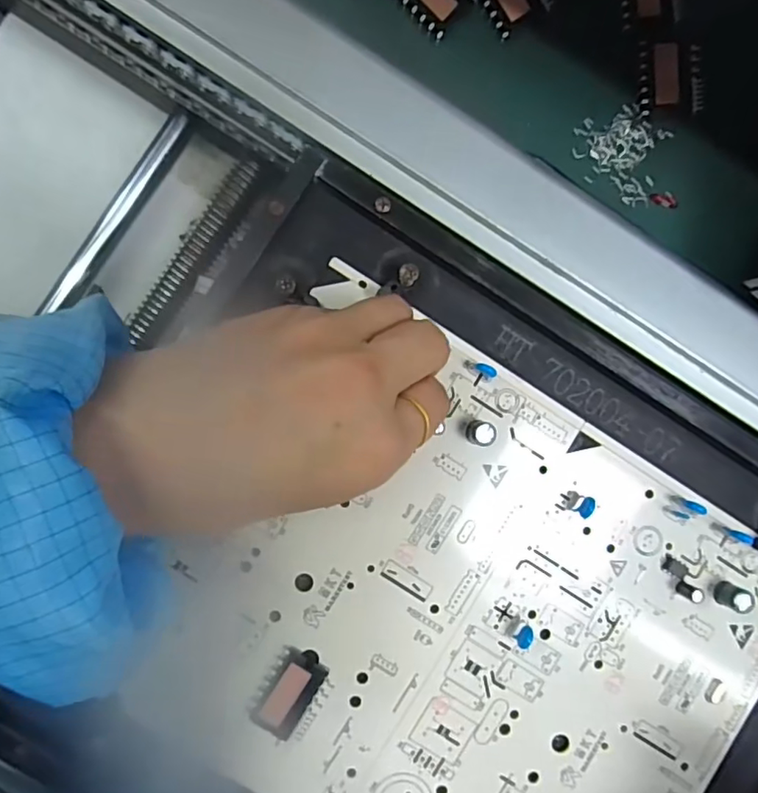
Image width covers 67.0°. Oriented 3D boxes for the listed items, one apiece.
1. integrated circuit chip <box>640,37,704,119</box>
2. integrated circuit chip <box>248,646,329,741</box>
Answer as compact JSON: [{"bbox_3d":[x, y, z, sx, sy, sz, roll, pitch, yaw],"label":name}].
[{"bbox_3d":[0.126,-0.138,0.248,0.025,0.007,0.030,-3,90,-1],"label":"integrated circuit chip"},{"bbox_3d":[-0.038,0.123,0.238,0.022,0.008,0.035,33,89,-1],"label":"integrated circuit chip"}]

